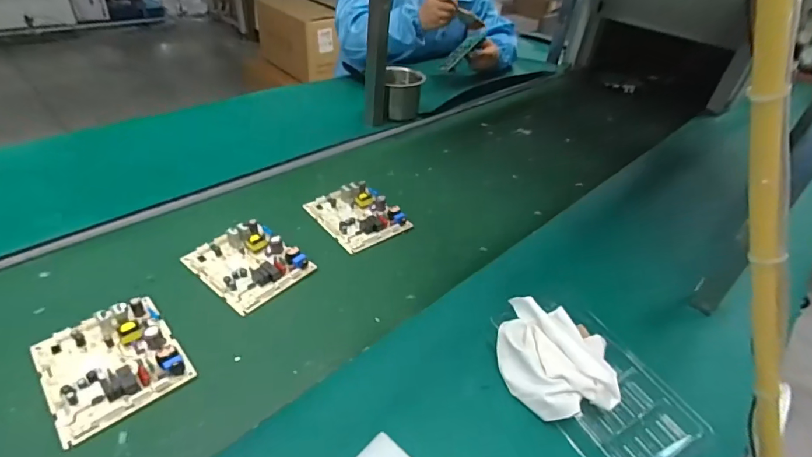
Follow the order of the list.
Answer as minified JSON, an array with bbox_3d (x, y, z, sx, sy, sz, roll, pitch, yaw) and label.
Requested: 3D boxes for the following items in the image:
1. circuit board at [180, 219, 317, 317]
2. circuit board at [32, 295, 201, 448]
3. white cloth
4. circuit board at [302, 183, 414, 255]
[{"bbox_3d":[-0.215,0.042,0.594,0.140,0.026,0.113,29,42,30],"label":"circuit board"},{"bbox_3d":[-0.310,0.135,0.459,0.117,0.024,0.135,-26,46,-36],"label":"circuit board"},{"bbox_3d":[0.163,0.140,0.473,0.117,0.032,0.124,3,51,0],"label":"white cloth"},{"bbox_3d":[-0.079,-0.027,0.703,0.113,0.031,0.142,-22,44,-33],"label":"circuit board"}]

